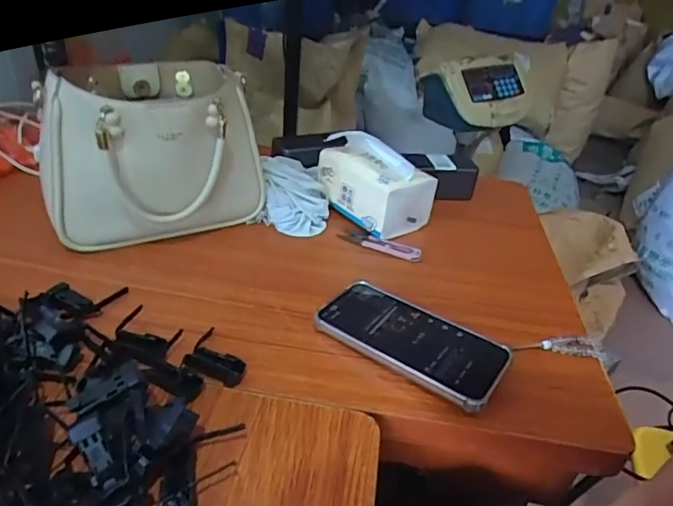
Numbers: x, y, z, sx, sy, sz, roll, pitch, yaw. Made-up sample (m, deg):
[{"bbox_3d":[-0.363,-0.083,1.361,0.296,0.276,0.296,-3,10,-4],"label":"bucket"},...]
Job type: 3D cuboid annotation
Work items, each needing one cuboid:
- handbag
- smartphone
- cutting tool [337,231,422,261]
[{"bbox_3d":[-0.204,-0.109,0.552,0.221,0.171,0.133,-18,41,-32],"label":"handbag"},{"bbox_3d":[0.067,0.077,0.451,0.170,0.012,0.082,23,37,28],"label":"smartphone"},{"bbox_3d":[0.053,-0.011,0.594,0.100,0.009,0.022,21,36,20],"label":"cutting tool"}]

